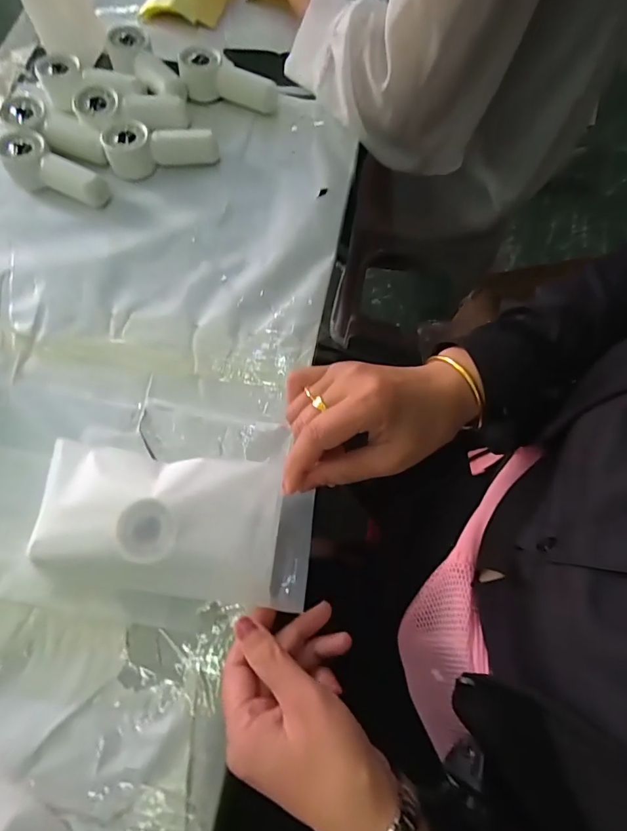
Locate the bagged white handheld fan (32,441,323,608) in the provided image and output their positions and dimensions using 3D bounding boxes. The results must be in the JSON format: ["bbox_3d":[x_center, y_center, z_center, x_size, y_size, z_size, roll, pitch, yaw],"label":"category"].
[{"bbox_3d":[-0.101,0.078,0.324,0.200,0.026,0.101,11,72,-3],"label":"bagged white handheld fan"}]

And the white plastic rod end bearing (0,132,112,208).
[{"bbox_3d":[-0.263,-0.241,0.432,0.111,0.034,0.047,33,75,11],"label":"white plastic rod end bearing"}]

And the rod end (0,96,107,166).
[{"bbox_3d":[-0.262,-0.295,0.452,0.109,0.035,0.044,15,72,6],"label":"rod end"}]

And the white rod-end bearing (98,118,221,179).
[{"bbox_3d":[-0.155,-0.275,0.446,0.109,0.031,0.046,-10,72,-3],"label":"white rod-end bearing"}]

